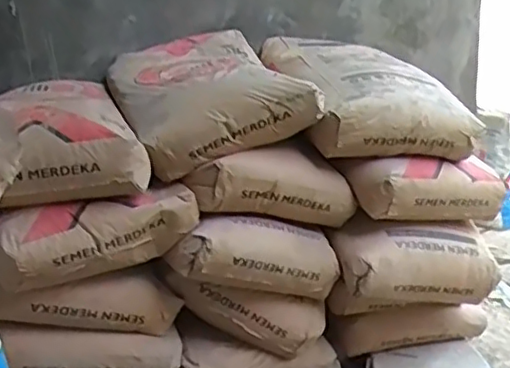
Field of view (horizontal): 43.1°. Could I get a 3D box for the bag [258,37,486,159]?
[{"bbox_3d":[0.245,-0.221,1.555,0.379,0.186,0.537,-7,20,-8],"label":"bag"}]

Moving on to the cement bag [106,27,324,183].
[{"bbox_3d":[-0.119,-0.203,1.452,0.385,0.171,0.511,-9,20,-13],"label":"cement bag"}]

